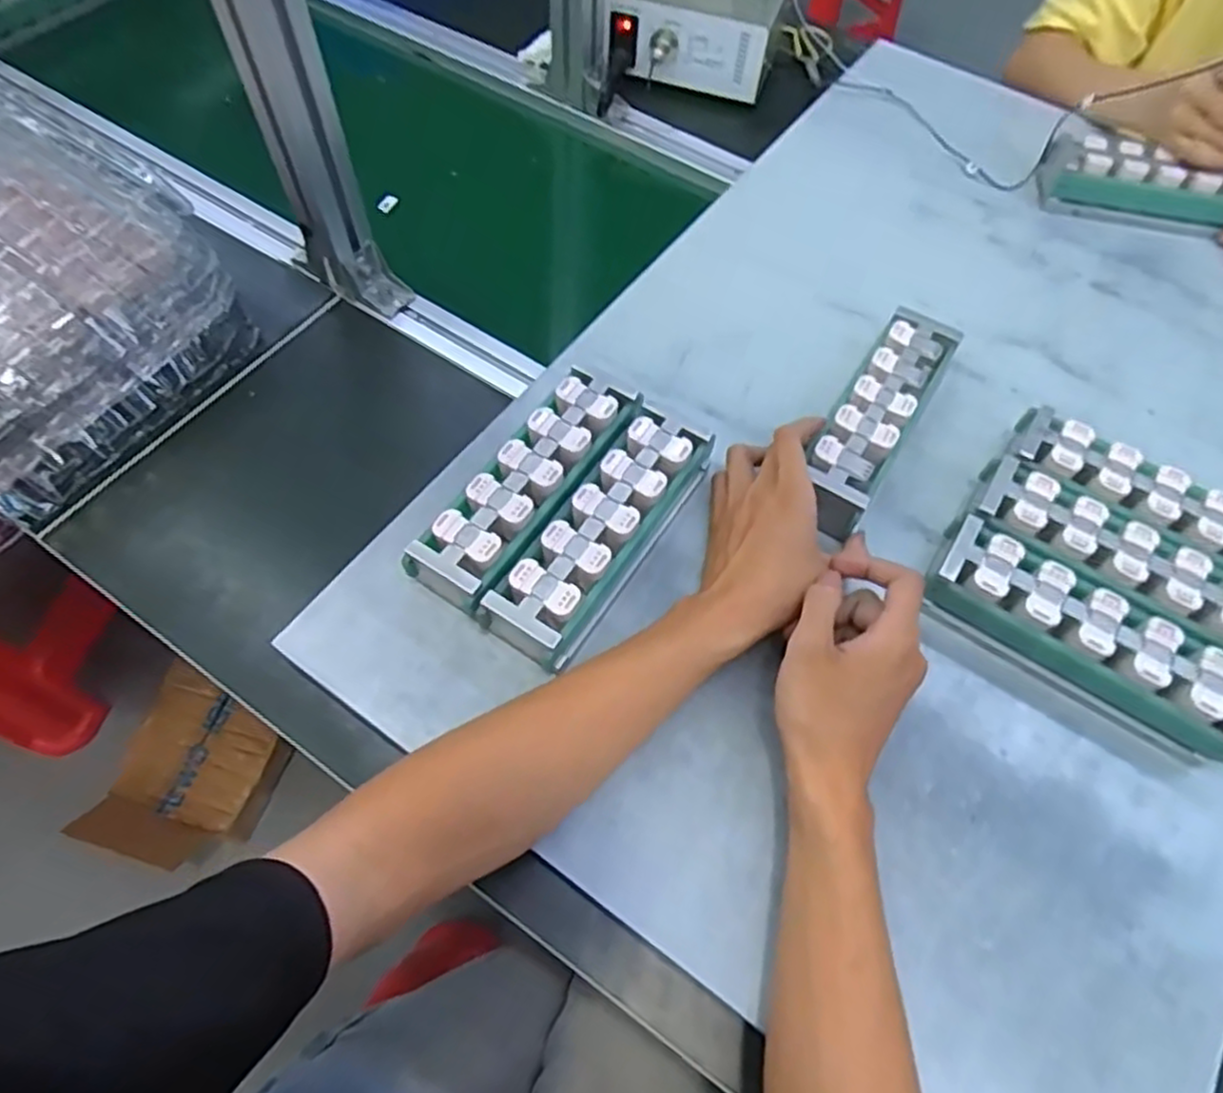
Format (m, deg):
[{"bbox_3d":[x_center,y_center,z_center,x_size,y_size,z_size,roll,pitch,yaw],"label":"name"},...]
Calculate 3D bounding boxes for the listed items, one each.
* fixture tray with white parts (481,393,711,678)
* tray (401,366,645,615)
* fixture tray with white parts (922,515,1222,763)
[{"bbox_3d":[-0.008,-0.008,0.475,0.058,0.051,0.187,31,64,14],"label":"fixture tray with white parts"},{"bbox_3d":[-0.054,-0.037,0.487,0.055,0.052,0.185,31,64,13],"label":"tray"},{"bbox_3d":[0.291,0.057,0.452,0.191,0.048,0.063,33,64,14],"label":"fixture tray with white parts"}]

